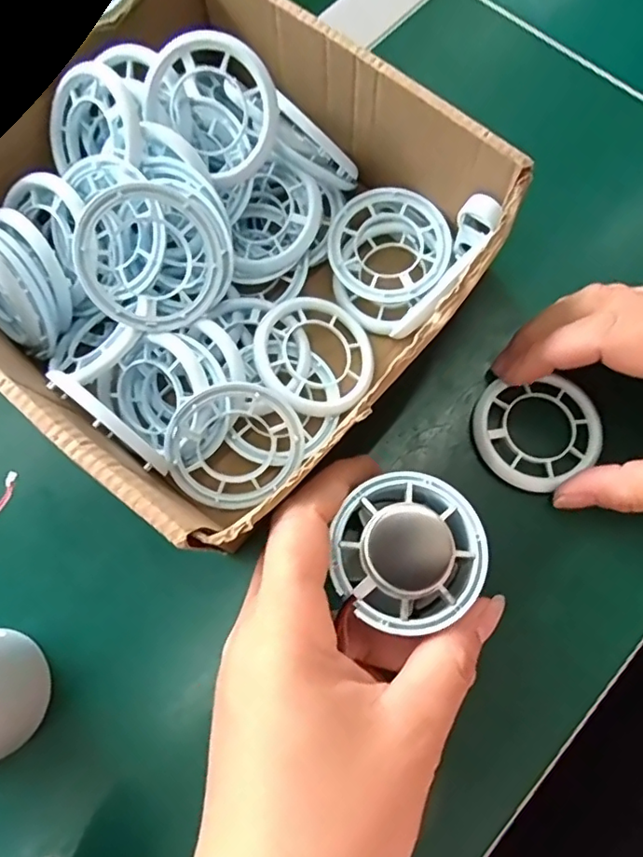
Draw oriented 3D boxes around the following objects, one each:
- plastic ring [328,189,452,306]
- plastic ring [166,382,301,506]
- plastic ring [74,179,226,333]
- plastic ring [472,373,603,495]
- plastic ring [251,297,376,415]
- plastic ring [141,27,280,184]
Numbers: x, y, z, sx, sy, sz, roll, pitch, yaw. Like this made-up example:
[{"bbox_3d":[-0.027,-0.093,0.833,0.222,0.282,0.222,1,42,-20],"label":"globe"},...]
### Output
[{"bbox_3d":[0.033,-0.087,0.268,0.055,0.013,0.056,0,74,1],"label":"plastic ring"},{"bbox_3d":[-0.037,0.007,0.238,0.056,0.008,0.054,-5,113,-11],"label":"plastic ring"},{"bbox_3d":[-0.069,-0.069,0.227,0.057,0.004,0.056,-4,100,-26],"label":"plastic ring"},{"bbox_3d":[0.098,0.000,0.256,0.055,0.007,0.054,0,74,1],"label":"plastic ring"},{"bbox_3d":[-0.003,-0.034,0.257,0.056,0.005,0.056,5,74,-18],"label":"plastic ring"},{"bbox_3d":[-0.044,-0.139,0.237,0.056,0.013,0.047,38,113,-11],"label":"plastic ring"}]

